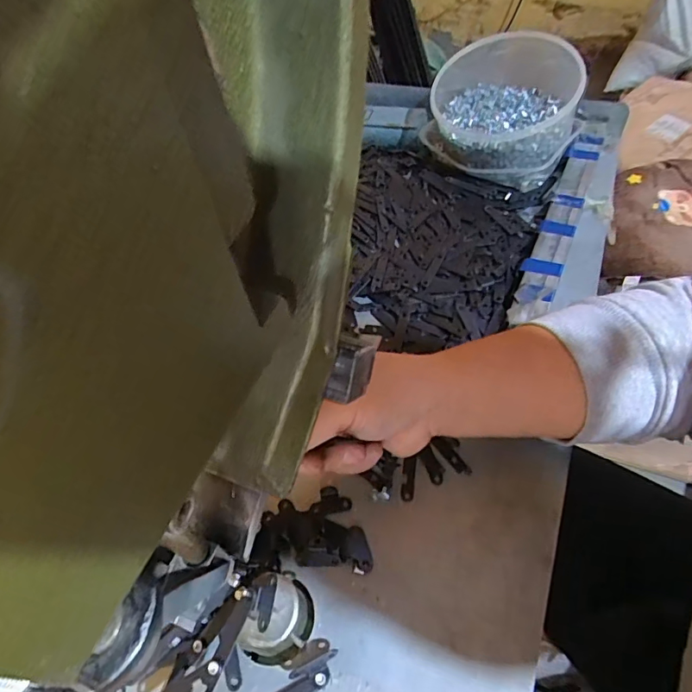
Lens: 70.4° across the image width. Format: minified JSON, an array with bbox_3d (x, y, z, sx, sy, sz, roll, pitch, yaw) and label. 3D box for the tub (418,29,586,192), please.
[{"bbox_3d":[0.178,-0.272,0.551,0.166,0.099,0.172,-2,53,2],"label":"tub"}]

